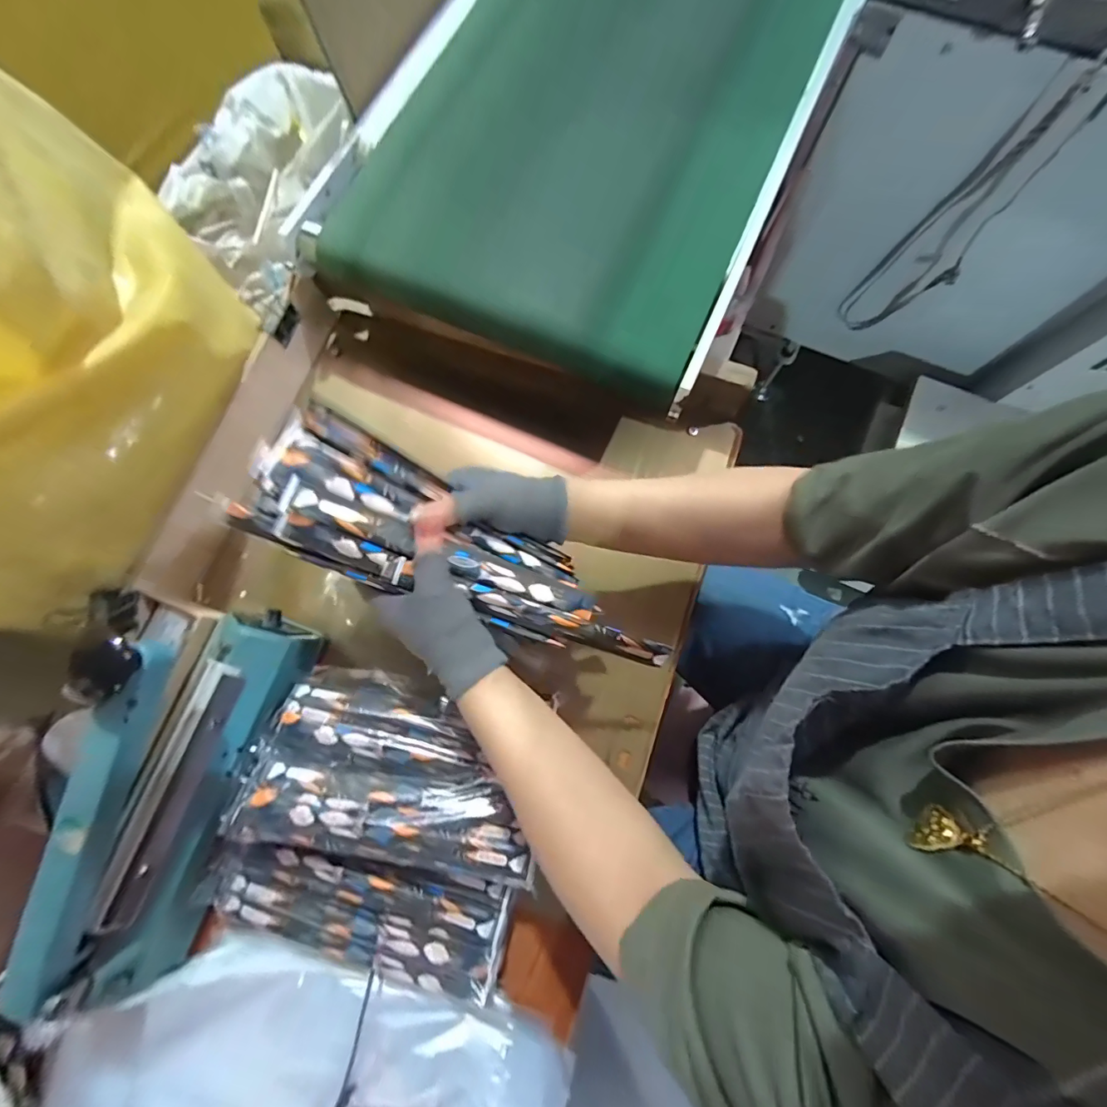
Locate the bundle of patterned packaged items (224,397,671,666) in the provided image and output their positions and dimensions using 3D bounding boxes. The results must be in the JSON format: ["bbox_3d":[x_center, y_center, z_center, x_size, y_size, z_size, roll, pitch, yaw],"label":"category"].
[{"bbox_3d":[-0.058,0.006,0.364,0.326,0.029,0.099,27,78,-13],"label":"bundle of patterned packaged items"}]

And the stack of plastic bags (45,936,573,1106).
[{"bbox_3d":[-0.208,0.451,0.387,0.428,0.041,0.201,15,77,4],"label":"stack of plastic bags"}]

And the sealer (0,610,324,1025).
[{"bbox_3d":[-0.320,0.186,0.352,0.099,0.142,0.301,20,78,5],"label":"sealer"}]

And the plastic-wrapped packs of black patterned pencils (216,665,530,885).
[{"bbox_3d":[-0.138,0.186,0.407,0.249,0.035,0.135,11,77,3],"label":"plastic-wrapped packs of black patterned pencils"}]

